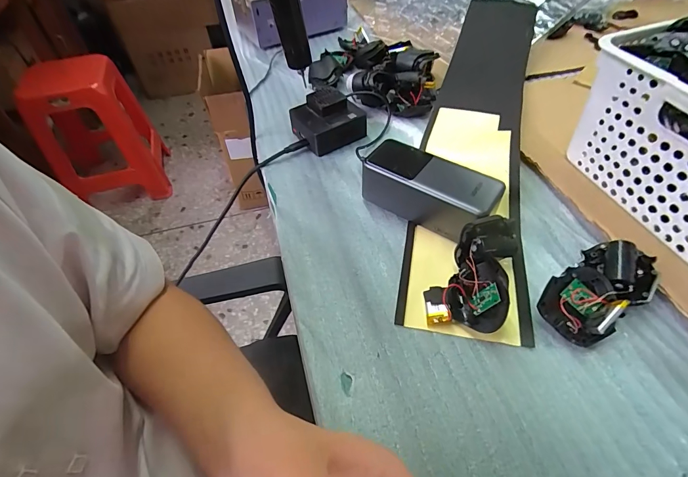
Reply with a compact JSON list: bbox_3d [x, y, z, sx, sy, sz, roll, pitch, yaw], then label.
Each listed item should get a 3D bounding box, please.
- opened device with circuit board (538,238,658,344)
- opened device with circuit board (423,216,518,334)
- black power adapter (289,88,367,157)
[{"bbox_3d":[0.202,0.043,0.293,0.097,0.031,0.053,-34,55,-22],"label":"opened device with circuit board"},{"bbox_3d":[0.106,0.025,0.299,0.059,0.050,0.095,16,53,17],"label":"opened device with circuit board"},{"bbox_3d":[-0.021,-0.152,0.462,0.078,0.046,0.076,-27,53,-18],"label":"black power adapter"}]

